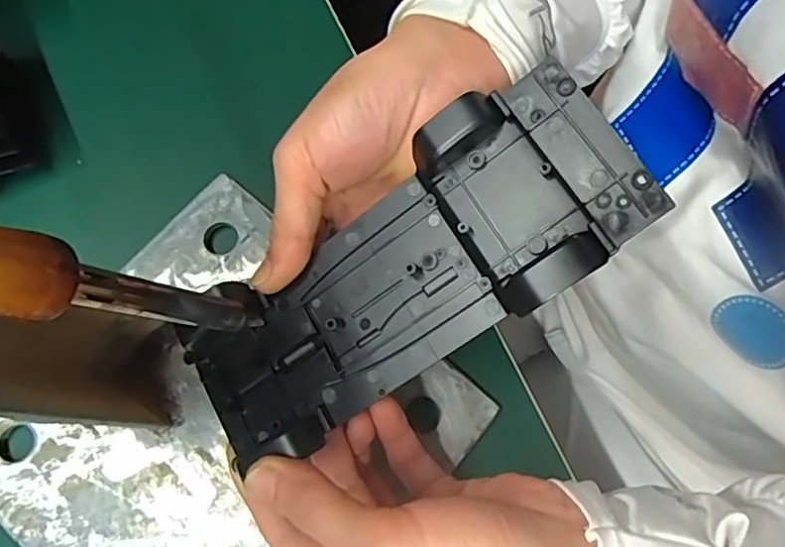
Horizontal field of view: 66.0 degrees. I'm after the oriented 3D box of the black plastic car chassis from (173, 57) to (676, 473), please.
[{"bbox_3d":[-0.002,0.003,0.233,0.192,0.019,0.074,-35,75,16],"label":"black plastic car chassis"}]

